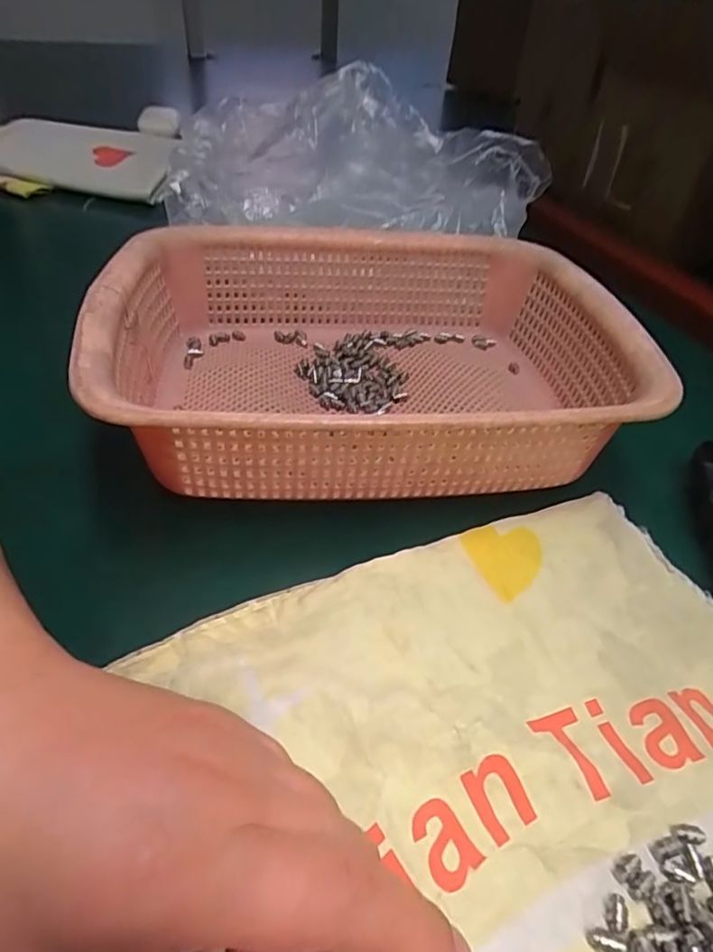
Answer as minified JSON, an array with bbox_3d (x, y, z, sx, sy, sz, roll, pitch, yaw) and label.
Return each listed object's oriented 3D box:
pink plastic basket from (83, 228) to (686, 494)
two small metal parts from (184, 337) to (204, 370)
[{"bbox_3d":[0.005,-0.074,0.332,0.284,0.072,0.215,-2,45,-8],"label":"pink plastic basket"},{"bbox_3d":[-0.109,-0.082,0.372,0.010,0.006,0.031,-1,45,-7],"label":"two small metal parts"}]

